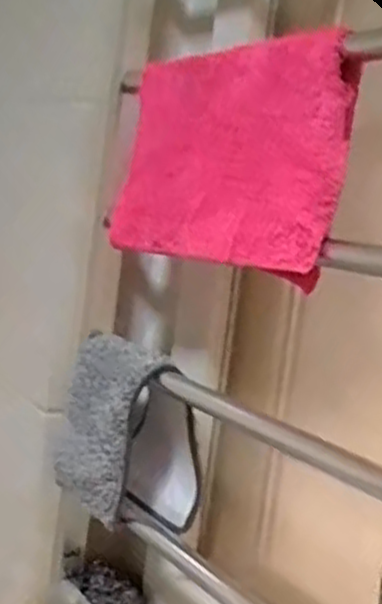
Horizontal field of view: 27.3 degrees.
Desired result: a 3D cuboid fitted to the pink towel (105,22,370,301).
[{"bbox_3d":[0.019,-0.107,0.577,0.033,0.154,0.235,-2,9,-35],"label":"pink towel"}]

